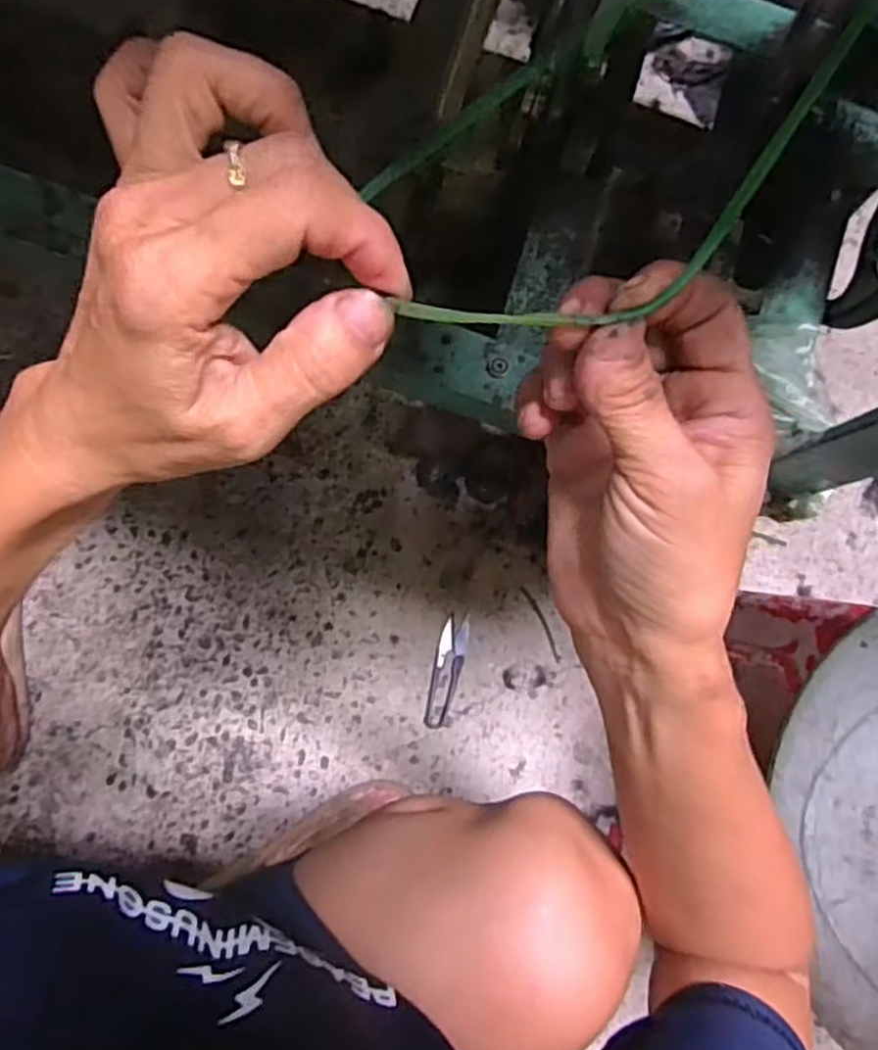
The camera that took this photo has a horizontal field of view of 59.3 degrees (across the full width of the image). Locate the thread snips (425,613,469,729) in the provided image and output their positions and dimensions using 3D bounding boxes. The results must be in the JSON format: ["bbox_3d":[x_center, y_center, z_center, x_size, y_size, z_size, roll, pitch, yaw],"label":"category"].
[{"bbox_3d":[0.008,0.133,0.698,0.025,0.004,0.101,13,82,-4],"label":"thread snips"}]

